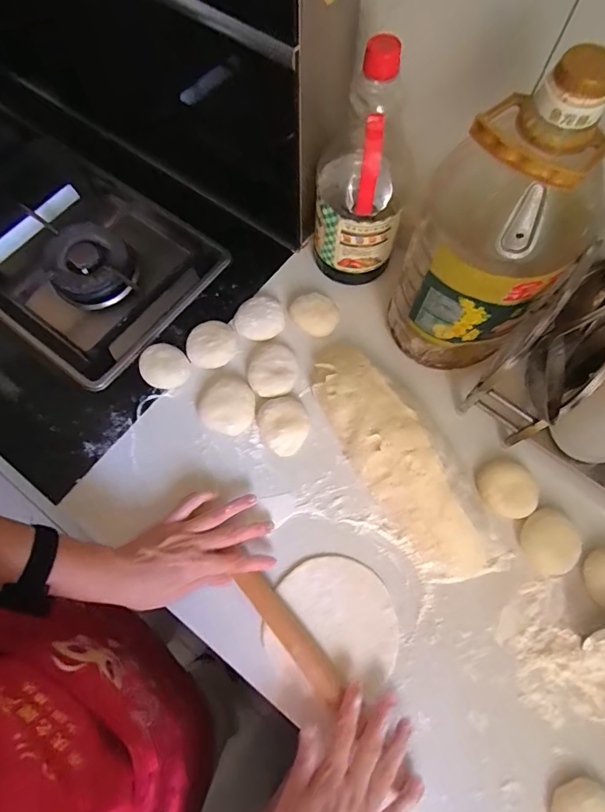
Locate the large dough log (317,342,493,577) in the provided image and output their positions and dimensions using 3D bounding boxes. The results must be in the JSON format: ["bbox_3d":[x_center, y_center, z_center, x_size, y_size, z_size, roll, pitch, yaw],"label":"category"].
[{"bbox_3d":[0.105,0.059,0.530,0.082,0.063,0.315,-27,72,-9],"label":"large dough log"}]

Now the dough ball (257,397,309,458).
[{"bbox_3d":[-0.024,0.023,0.566,0.063,0.027,0.073,-20,71,-6],"label":"dough ball"}]

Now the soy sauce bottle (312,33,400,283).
[{"bbox_3d":[0.068,-0.265,0.522,0.102,0.277,0.089,4,70,2],"label":"soy sauce bottle"}]

